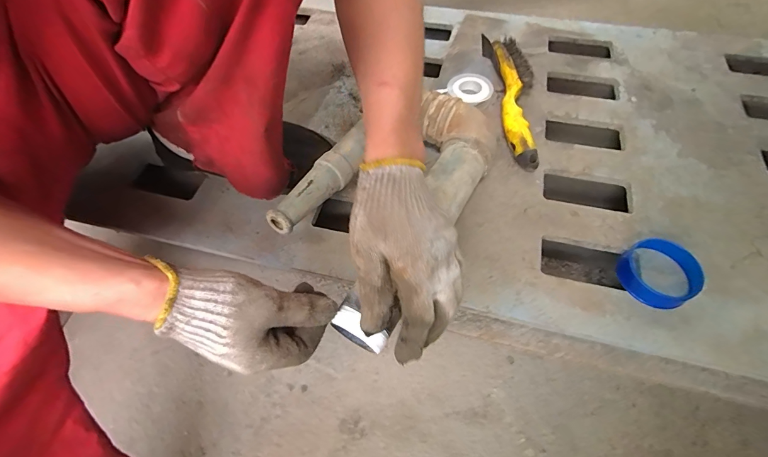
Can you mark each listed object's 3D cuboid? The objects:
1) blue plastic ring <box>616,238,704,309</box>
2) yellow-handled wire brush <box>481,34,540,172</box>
[{"bbox_3d":[0.301,0.048,0.394,0.072,0.022,0.074,-1,57,1],"label":"blue plastic ring"},{"bbox_3d":[0.199,-0.201,0.542,0.058,0.045,0.269,-2,58,2],"label":"yellow-handled wire brush"}]

